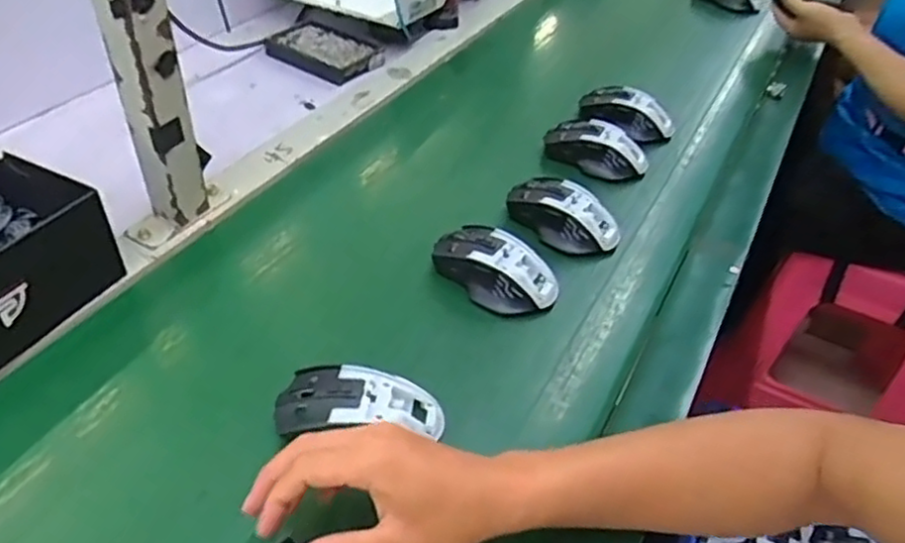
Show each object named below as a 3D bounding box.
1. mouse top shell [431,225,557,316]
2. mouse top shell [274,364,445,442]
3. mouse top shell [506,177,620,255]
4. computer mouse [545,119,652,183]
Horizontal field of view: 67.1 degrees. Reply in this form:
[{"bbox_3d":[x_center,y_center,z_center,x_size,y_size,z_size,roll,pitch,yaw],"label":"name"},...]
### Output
[{"bbox_3d":[0.038,-0.006,0.605,0.113,0.035,0.068,33,49,28],"label":"mouse top shell"},{"bbox_3d":[-0.066,0.095,0.481,0.114,0.030,0.057,8,42,4],"label":"mouse top shell"},{"bbox_3d":[0.106,-0.057,0.670,0.119,0.036,0.060,22,45,19],"label":"mouse top shell"},{"bbox_3d":[0.161,-0.140,0.766,0.114,0.030,0.065,17,44,14],"label":"computer mouse"}]

